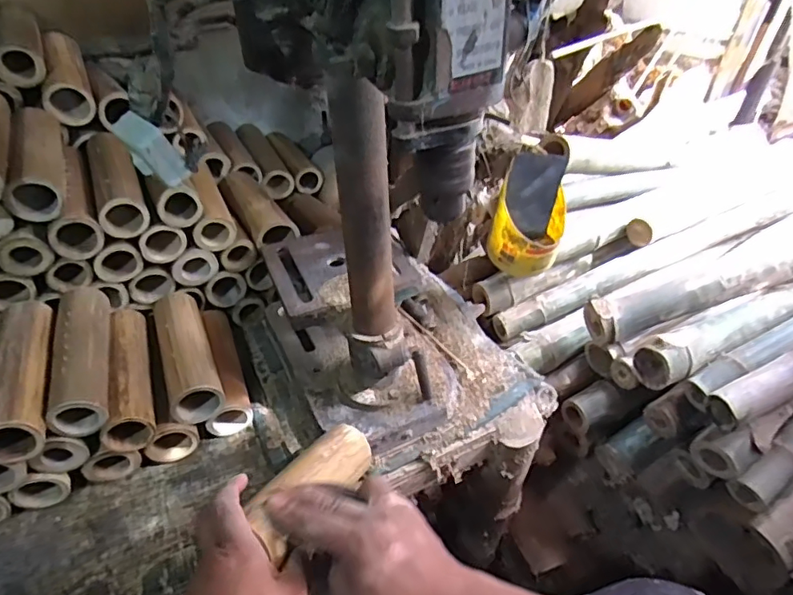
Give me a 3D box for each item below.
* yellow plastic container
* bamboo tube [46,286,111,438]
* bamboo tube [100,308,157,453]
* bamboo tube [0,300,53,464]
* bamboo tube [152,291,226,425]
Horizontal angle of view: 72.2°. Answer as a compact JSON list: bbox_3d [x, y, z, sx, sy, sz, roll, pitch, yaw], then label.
[{"bbox_3d":[0.170,-0.106,0.690,0.086,0.151,0.087,15,45,15],"label":"yellow plastic container"},{"bbox_3d":[-0.336,0.058,0.584,0.048,0.047,0.178,-14,45,-15],"label":"bamboo tube"},{"bbox_3d":[-0.306,0.085,0.618,0.054,0.062,0.179,-16,45,-17],"label":"bamboo tube"},{"bbox_3d":[-0.380,0.074,0.553,0.057,0.054,0.182,-13,44,-14],"label":"bamboo tube"},{"bbox_3d":[-0.253,0.062,0.646,0.060,0.048,0.181,-17,46,-18],"label":"bamboo tube"}]

